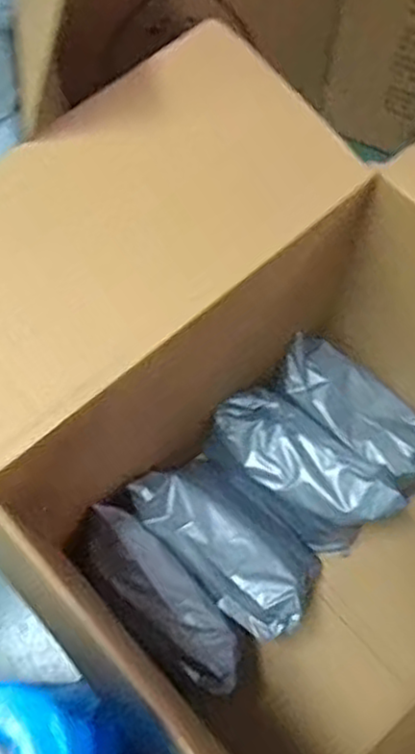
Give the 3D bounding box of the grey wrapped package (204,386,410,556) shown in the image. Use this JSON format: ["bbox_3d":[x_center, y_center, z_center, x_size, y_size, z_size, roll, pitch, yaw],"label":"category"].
[{"bbox_3d":[0.094,0.100,0.761,0.190,0.115,0.095,35,73,14],"label":"grey wrapped package"}]

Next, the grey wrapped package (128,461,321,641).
[{"bbox_3d":[0.026,0.161,0.735,0.108,0.116,0.183,-43,74,-14],"label":"grey wrapped package"}]

